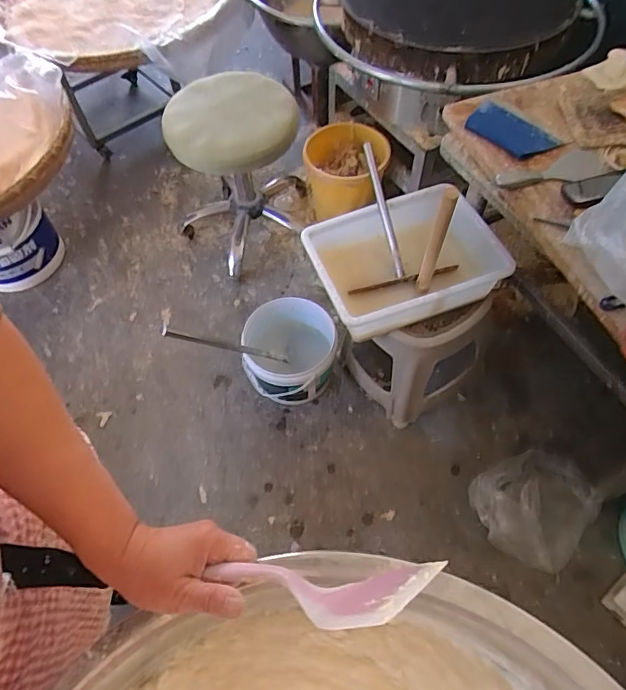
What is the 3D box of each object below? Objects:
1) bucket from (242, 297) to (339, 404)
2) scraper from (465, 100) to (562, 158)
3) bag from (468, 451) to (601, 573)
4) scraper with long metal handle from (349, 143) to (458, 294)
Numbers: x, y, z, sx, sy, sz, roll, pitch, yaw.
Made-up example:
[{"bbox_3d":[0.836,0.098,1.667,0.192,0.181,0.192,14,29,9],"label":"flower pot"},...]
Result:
[{"bbox_3d":[-0.060,0.027,1.266,0.225,0.186,0.225,-1,59,2],"label":"bucket"},{"bbox_3d":[0.374,-0.405,0.939,0.165,0.014,0.086,38,71,15],"label":"scraper"},{"bbox_3d":[0.487,0.351,1.067,0.239,0.079,0.227,-23,60,-11],"label":"bag"},{"bbox_3d":[0.150,-0.277,1.041,0.224,0.061,0.305,-15,94,-6],"label":"scraper with long metal handle"}]

